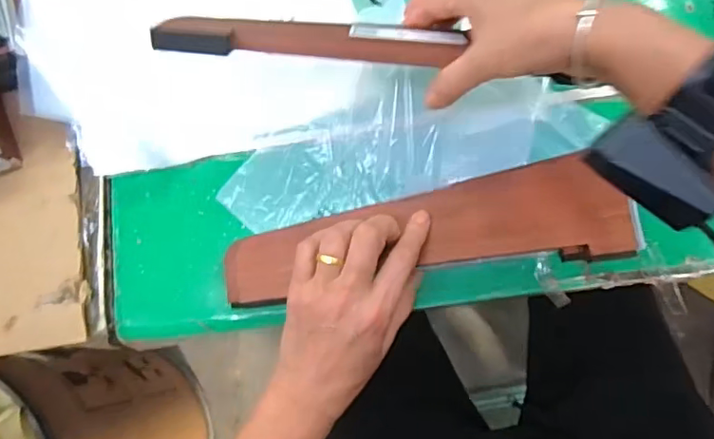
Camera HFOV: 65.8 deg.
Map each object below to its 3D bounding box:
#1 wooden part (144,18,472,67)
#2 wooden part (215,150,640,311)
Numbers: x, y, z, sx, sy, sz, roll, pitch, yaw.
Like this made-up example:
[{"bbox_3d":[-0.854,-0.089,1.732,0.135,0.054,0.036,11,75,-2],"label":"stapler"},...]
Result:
[{"bbox_3d":[-0.030,-0.123,0.376,0.201,0.023,0.026,-1,82,-12],"label":"wooden part"},{"bbox_3d":[0.048,0.012,0.424,0.307,0.019,0.073,-10,82,6],"label":"wooden part"}]

